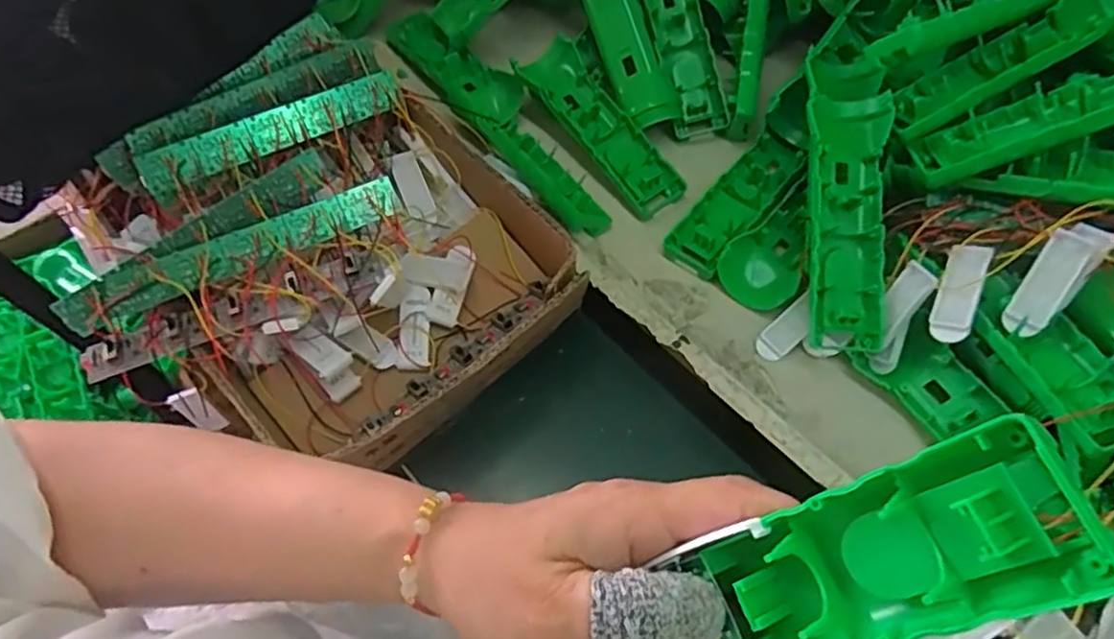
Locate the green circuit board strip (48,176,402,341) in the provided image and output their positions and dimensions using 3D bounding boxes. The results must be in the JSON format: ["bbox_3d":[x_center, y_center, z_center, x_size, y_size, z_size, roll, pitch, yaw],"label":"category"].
[{"bbox_3d":[-0.196,-0.041,0.432,0.203,0.014,0.027,-25,85,-17],"label":"green circuit board strip"}]

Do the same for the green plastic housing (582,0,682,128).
[{"bbox_3d":[0.050,-0.221,0.535,0.042,0.025,0.152,-18,84,-6],"label":"green plastic housing"}]

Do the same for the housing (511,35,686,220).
[{"bbox_3d":[0.031,-0.144,0.529,0.044,0.022,0.157,-33,76,-14],"label":"housing"}]

